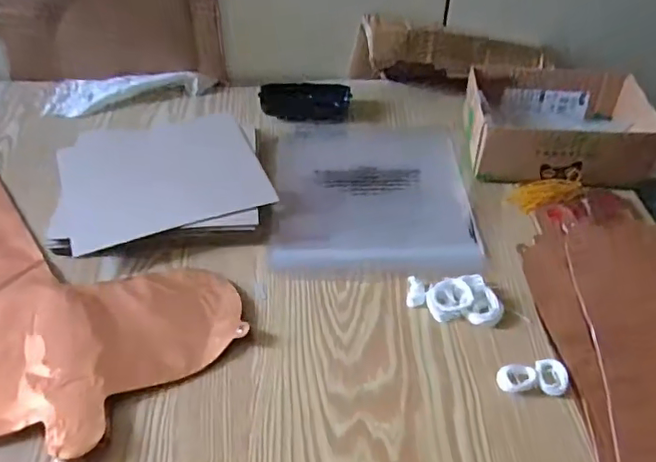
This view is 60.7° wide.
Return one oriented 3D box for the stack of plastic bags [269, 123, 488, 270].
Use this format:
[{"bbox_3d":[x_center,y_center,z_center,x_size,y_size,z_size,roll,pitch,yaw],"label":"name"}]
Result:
[{"bbox_3d":[0.045,-0.046,0.590,0.198,0.010,0.220,0,45,-1],"label":"stack of plastic bags"}]

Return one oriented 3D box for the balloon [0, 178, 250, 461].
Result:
[{"bbox_3d":[-0.281,0.038,0.498,0.390,0.013,0.221,31,52,27],"label":"balloon"}]

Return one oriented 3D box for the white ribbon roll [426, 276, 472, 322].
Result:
[{"bbox_3d":[0.102,0.059,0.476,0.036,0.014,0.038,0,45,0],"label":"white ribbon roll"}]

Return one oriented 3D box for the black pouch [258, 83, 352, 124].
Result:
[{"bbox_3d":[-0.028,-0.159,0.693,0.108,0.020,0.056,2,45,2],"label":"black pouch"}]

